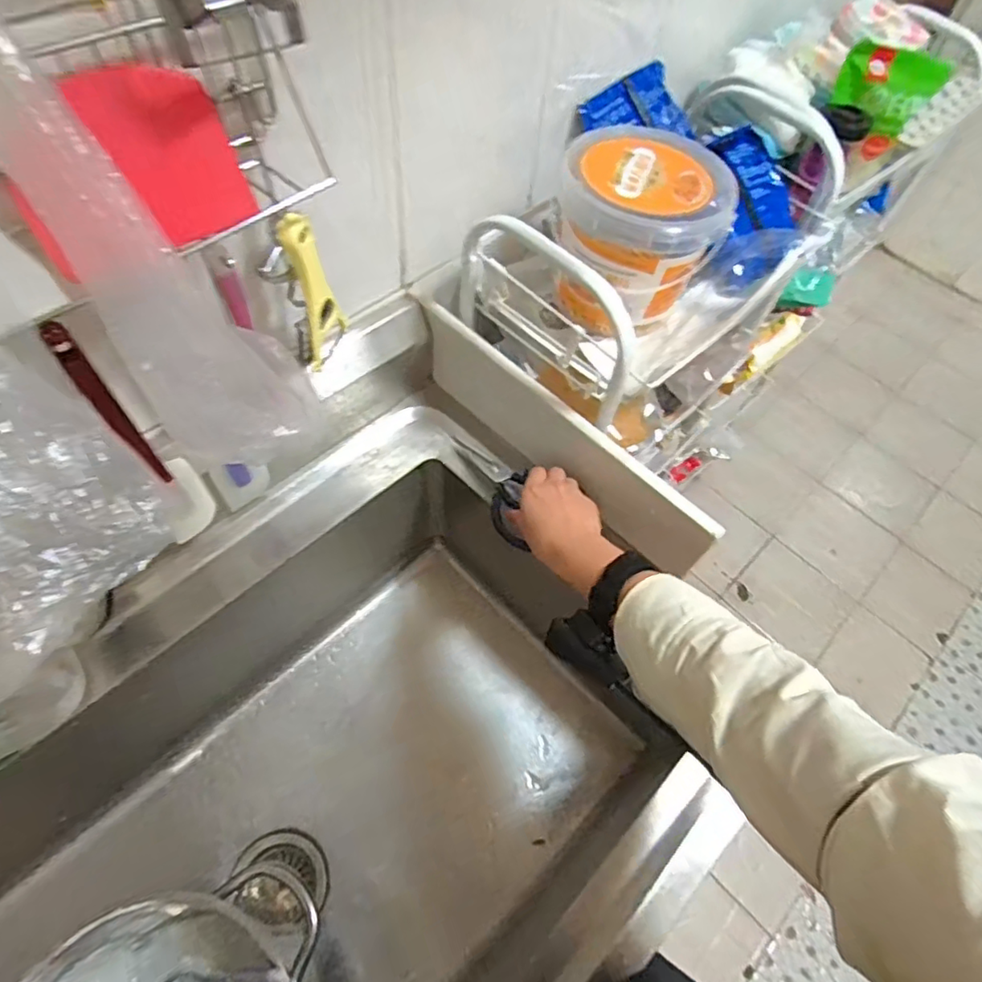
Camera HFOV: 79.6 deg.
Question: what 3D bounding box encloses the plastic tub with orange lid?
[{"bbox_3d":[0.158,-0.270,0.634,0.154,0.149,0.152,2,58,-3],"label":"plastic tub with orange lid"}]

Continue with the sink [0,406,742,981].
[{"bbox_3d":[-0.251,0.333,0.603,0.557,0.252,0.887,40,64,19],"label":"sink"}]

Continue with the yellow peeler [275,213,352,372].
[{"bbox_3d":[-0.153,-0.164,0.494,0.016,0.124,0.057,22,65,15],"label":"yellow peeler"}]

